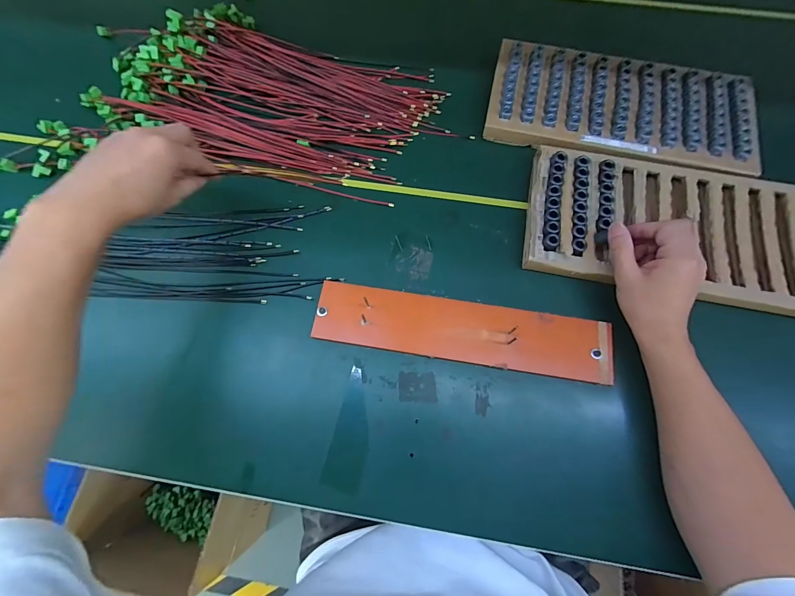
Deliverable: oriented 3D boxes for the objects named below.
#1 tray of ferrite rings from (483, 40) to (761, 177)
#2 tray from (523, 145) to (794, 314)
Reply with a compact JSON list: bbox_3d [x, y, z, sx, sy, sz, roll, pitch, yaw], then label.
[{"bbox_3d":[0.312,-0.274,0.481,0.350,0.038,0.180,13,73,4],"label":"tray of ferrite rings"},{"bbox_3d":[0.342,-0.097,0.418,0.350,0.023,0.194,12,71,5],"label":"tray"}]

